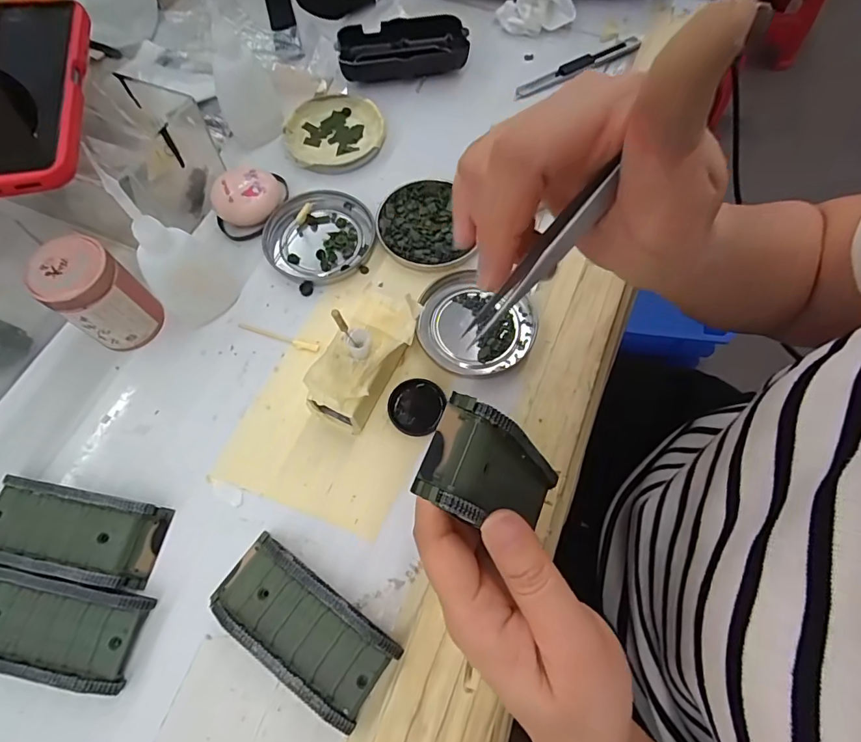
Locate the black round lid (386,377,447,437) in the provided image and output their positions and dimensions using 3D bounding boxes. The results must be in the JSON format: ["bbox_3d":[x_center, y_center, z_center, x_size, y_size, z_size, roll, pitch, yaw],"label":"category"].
[{"bbox_3d":[-0.009,0.022,0.292,0.033,0.006,0.036,0,67,1],"label":"black round lid"}]

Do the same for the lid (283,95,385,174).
[{"bbox_3d":[-0.079,-0.194,0.383,0.078,0.013,0.073,0,67,1],"label":"lid"}]

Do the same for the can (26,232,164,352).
[{"bbox_3d":[-0.204,-0.045,0.289,0.043,0.062,0.043,0,67,1],"label":"can"}]

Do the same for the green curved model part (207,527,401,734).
[{"bbox_3d":[-0.067,0.129,0.240,0.095,0.021,0.044,33,71,14],"label":"green curved model part"}]

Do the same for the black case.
[{"bbox_3d":[-0.025,-0.279,0.405,0.106,0.026,0.053,-8,67,-2],"label":"black case"}]

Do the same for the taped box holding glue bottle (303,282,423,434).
[{"bbox_3d":[-0.040,-0.007,0.286,0.045,0.042,0.087,20,68,9],"label":"taped box holding glue bottle"}]

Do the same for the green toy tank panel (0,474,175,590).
[{"bbox_3d":[-0.199,0.088,0.258,0.095,0.016,0.043,10,67,5],"label":"green toy tank panel"}]

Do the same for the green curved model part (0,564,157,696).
[{"bbox_3d":[-0.195,0.130,0.239,0.089,0.014,0.044,11,67,6],"label":"green curved model part"}]

